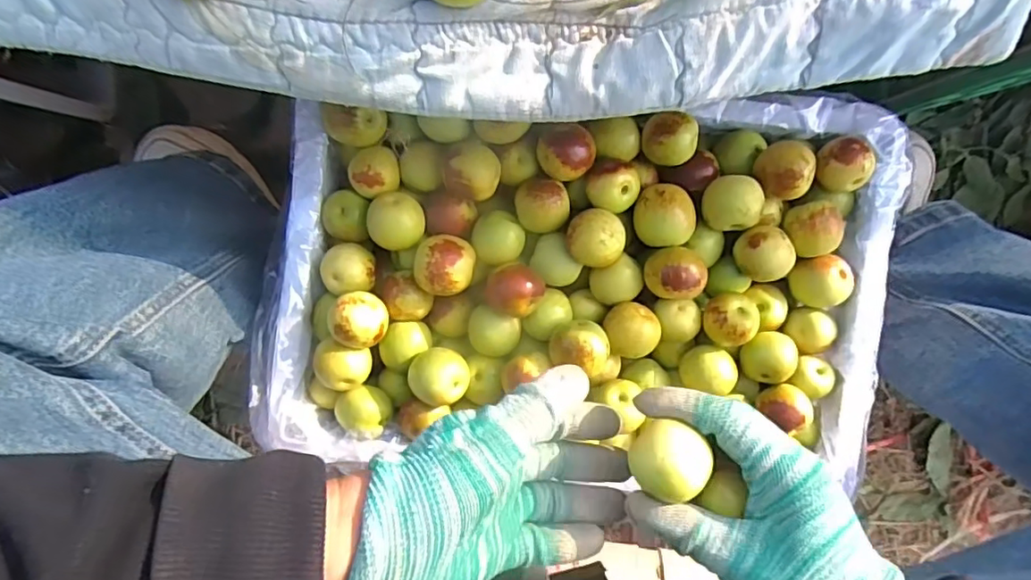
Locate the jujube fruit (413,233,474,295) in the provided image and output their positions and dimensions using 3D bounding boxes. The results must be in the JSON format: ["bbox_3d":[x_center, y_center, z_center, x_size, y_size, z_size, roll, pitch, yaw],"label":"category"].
[{"bbox_3d":[-0.048,-0.017,0.396,0.039,0.034,0.040,0,95,-2],"label":"jujube fruit"}]

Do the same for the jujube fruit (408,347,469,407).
[{"bbox_3d":[-0.053,0.059,0.403,0.041,0.038,0.037,-9,95,-1],"label":"jujube fruit"}]

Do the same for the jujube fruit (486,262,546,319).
[{"bbox_3d":[-0.001,-0.002,0.403,0.037,0.043,0.034,0,95,-2],"label":"jujube fruit"}]

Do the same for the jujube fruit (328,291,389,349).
[{"bbox_3d":[-0.106,0.020,0.397,0.037,0.035,0.036,0,95,-2],"label":"jujube fruit"}]

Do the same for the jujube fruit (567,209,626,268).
[{"bbox_3d":[0.054,-0.036,0.396,0.038,0.040,0.037,0,95,-2],"label":"jujube fruit"}]

